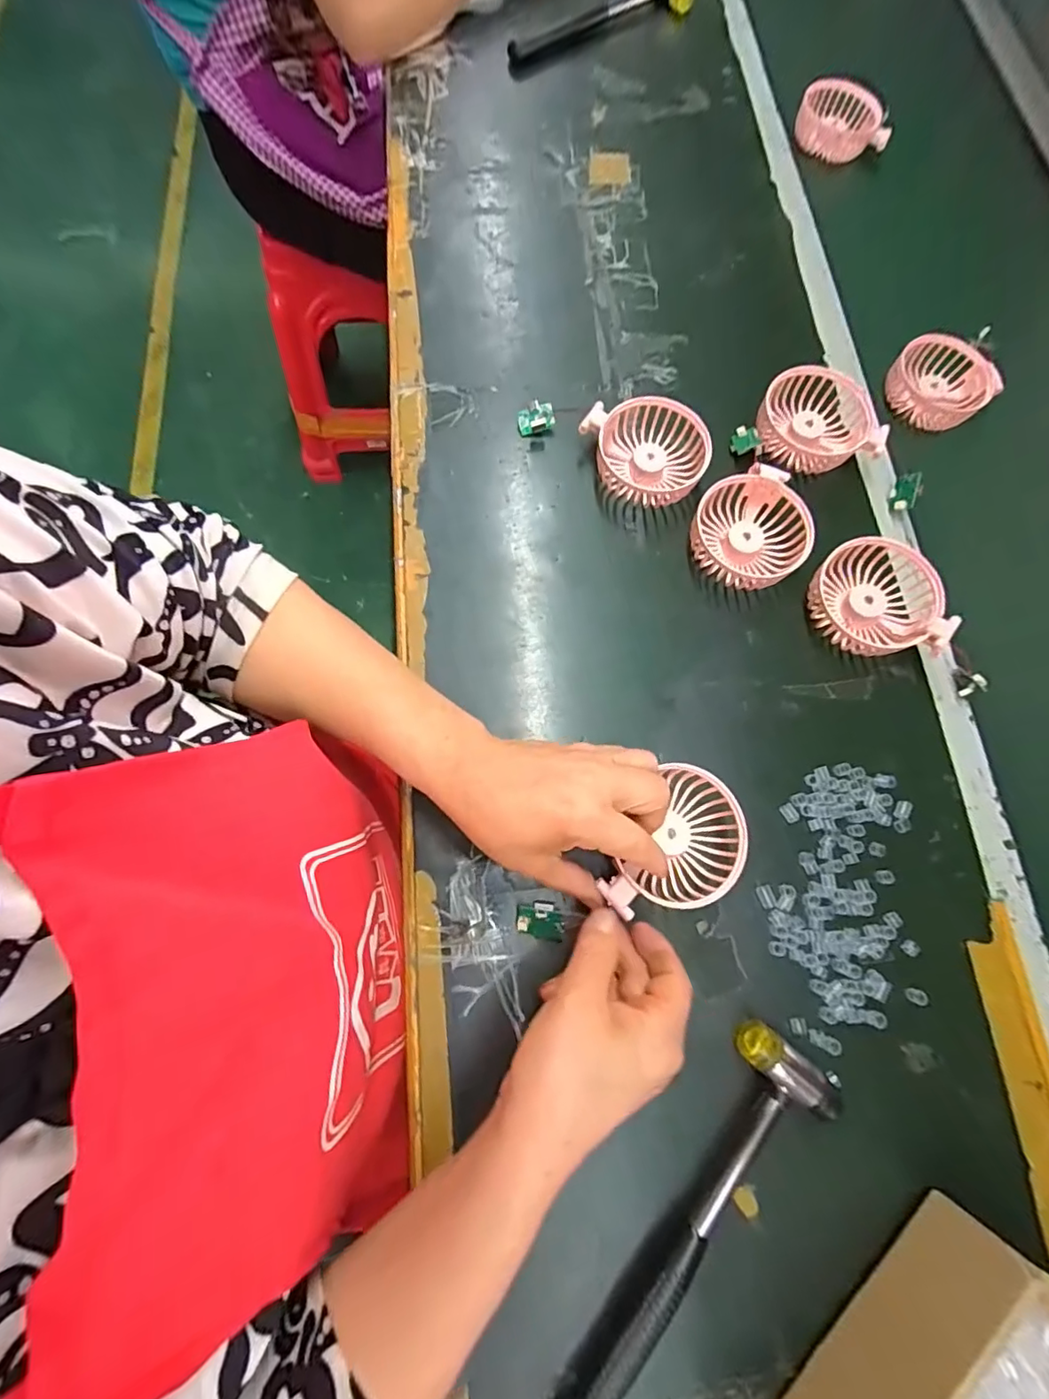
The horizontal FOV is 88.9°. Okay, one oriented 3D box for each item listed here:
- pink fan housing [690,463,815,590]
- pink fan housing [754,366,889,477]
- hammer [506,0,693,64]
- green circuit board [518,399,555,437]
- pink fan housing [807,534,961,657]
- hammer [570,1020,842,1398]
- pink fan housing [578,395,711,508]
[{"bbox_3d":[0.184,-0.135,0.429,0.088,0.034,0.086,0,75,-1],"label":"pink fan housing"},{"bbox_3d":[0.248,-0.236,0.456,0.094,0.030,0.087,0,75,-1],"label":"pink fan housing"},{"bbox_3d":[0.078,-0.782,0.607,0.224,0.034,0.058,-21,77,-10],"label":"hammer"},{"bbox_3d":[0.010,-0.241,0.459,0.030,0.019,0.016,-14,75,-5],"label":"green circuit board"},{"bbox_3d":[0.272,-0.074,0.413,0.088,0.035,0.098,-16,76,-6],"label":"pink fan housing"},{"bbox_3d":[0.101,0.312,0.304,0.057,0.024,0.238,34,77,8],"label":"hammer"},{"bbox_3d":[0.105,-0.205,0.444,0.092,0.034,0.090,-16,76,-6],"label":"pink fan housing"}]

